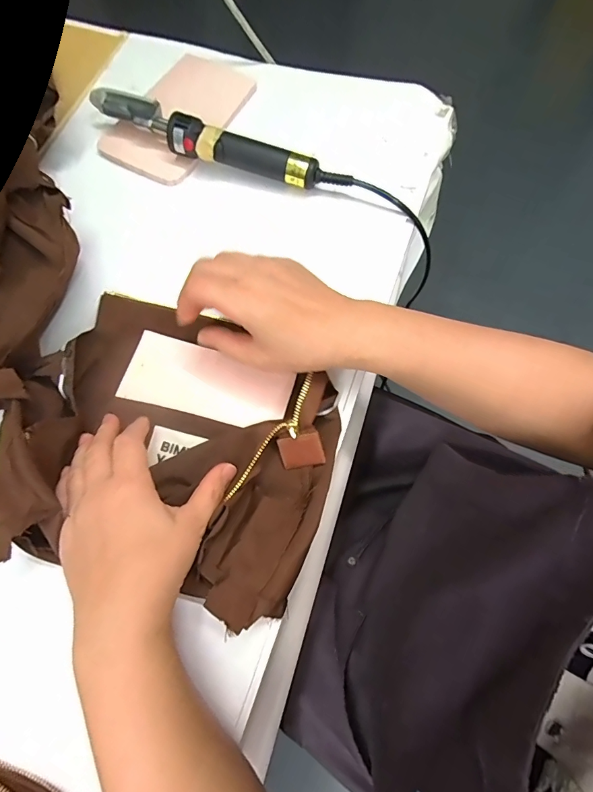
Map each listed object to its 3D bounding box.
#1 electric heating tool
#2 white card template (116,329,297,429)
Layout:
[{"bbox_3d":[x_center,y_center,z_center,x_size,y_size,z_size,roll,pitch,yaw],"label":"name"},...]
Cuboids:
[{"bbox_3d":[-0.088,-0.262,0.429,0.288,0.039,0.037,23,73,11],"label":"electric heating tool"},{"bbox_3d":[-0.079,-0.012,0.359,0.146,0.008,0.061,15,71,7],"label":"white card template"}]

